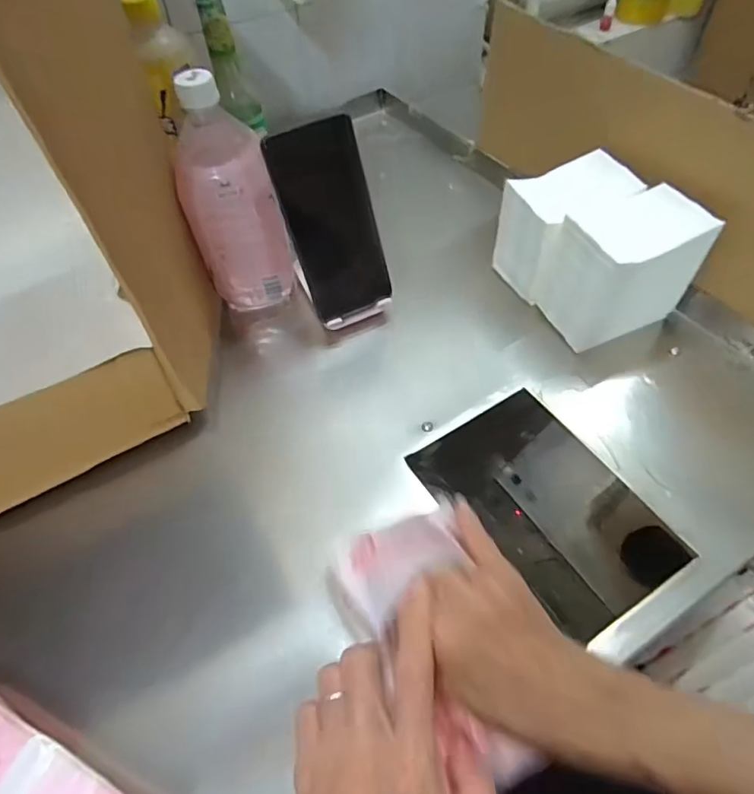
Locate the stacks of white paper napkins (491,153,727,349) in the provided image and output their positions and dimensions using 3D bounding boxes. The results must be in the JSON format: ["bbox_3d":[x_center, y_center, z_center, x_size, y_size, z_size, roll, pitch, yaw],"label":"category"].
[{"bbox_3d":[0.194,-0.129,0.459,0.106,0.113,0.142,-23,55,-13],"label":"stacks of white paper napkins"}]

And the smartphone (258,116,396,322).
[{"bbox_3d":[-0.037,-0.149,0.438,0.076,0.160,0.004,-23,34,-9],"label":"smartphone"}]

